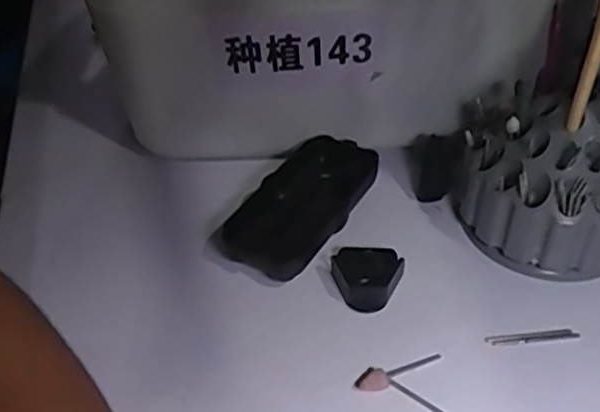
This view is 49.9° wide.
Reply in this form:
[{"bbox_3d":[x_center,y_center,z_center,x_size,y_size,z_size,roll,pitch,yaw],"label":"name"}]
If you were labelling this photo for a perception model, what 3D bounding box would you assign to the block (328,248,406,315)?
[{"bbox_3d":[0.039,0.038,0.352,0.036,0.011,0.037,-13,43,-11],"label":"block"}]

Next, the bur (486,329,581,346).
[{"bbox_3d":[0.118,0.066,0.326,0.046,0.004,0.006,-5,42,-2],"label":"bur"}]

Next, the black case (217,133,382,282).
[{"bbox_3d":[0.003,-0.002,0.390,0.055,0.022,0.105,24,49,26],"label":"black case"}]

